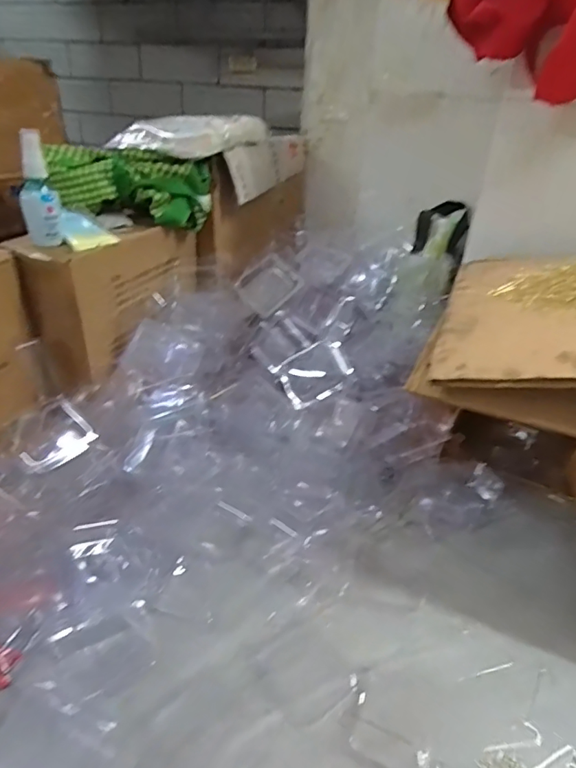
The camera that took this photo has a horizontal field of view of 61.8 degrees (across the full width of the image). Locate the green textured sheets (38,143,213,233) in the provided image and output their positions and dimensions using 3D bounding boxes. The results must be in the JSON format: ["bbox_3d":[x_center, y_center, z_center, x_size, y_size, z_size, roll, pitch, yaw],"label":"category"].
[{"bbox_3d":[-0.209,-0.266,0.655,0.206,0.086,0.069,-7,32,-17],"label":"green textured sheets"}]

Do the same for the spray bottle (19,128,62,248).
[{"bbox_3d":[-0.273,-0.210,0.527,0.037,0.116,0.048,-11,34,-23],"label":"spray bottle"}]

